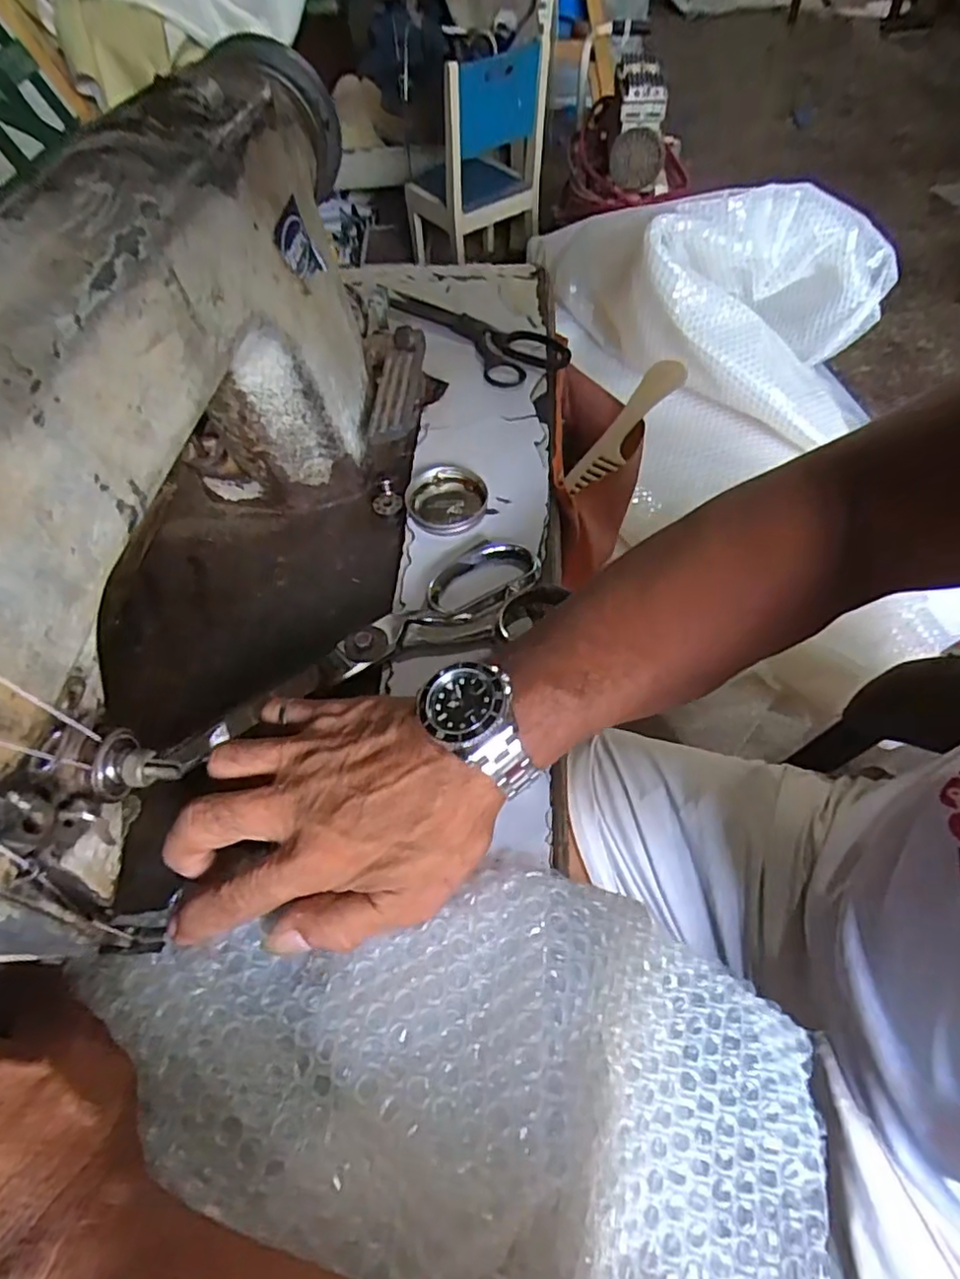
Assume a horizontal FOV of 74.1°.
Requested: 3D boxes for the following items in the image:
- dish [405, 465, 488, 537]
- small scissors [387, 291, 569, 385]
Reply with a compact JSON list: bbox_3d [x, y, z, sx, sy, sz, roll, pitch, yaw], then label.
[{"bbox_3d":[-0.023,-0.097,0.437,0.054,0.016,0.056,-2,56,3],"label":"dish"},{"bbox_3d":[-0.006,-0.274,0.564,0.071,0.019,0.187,-34,60,-17],"label":"small scissors"}]

